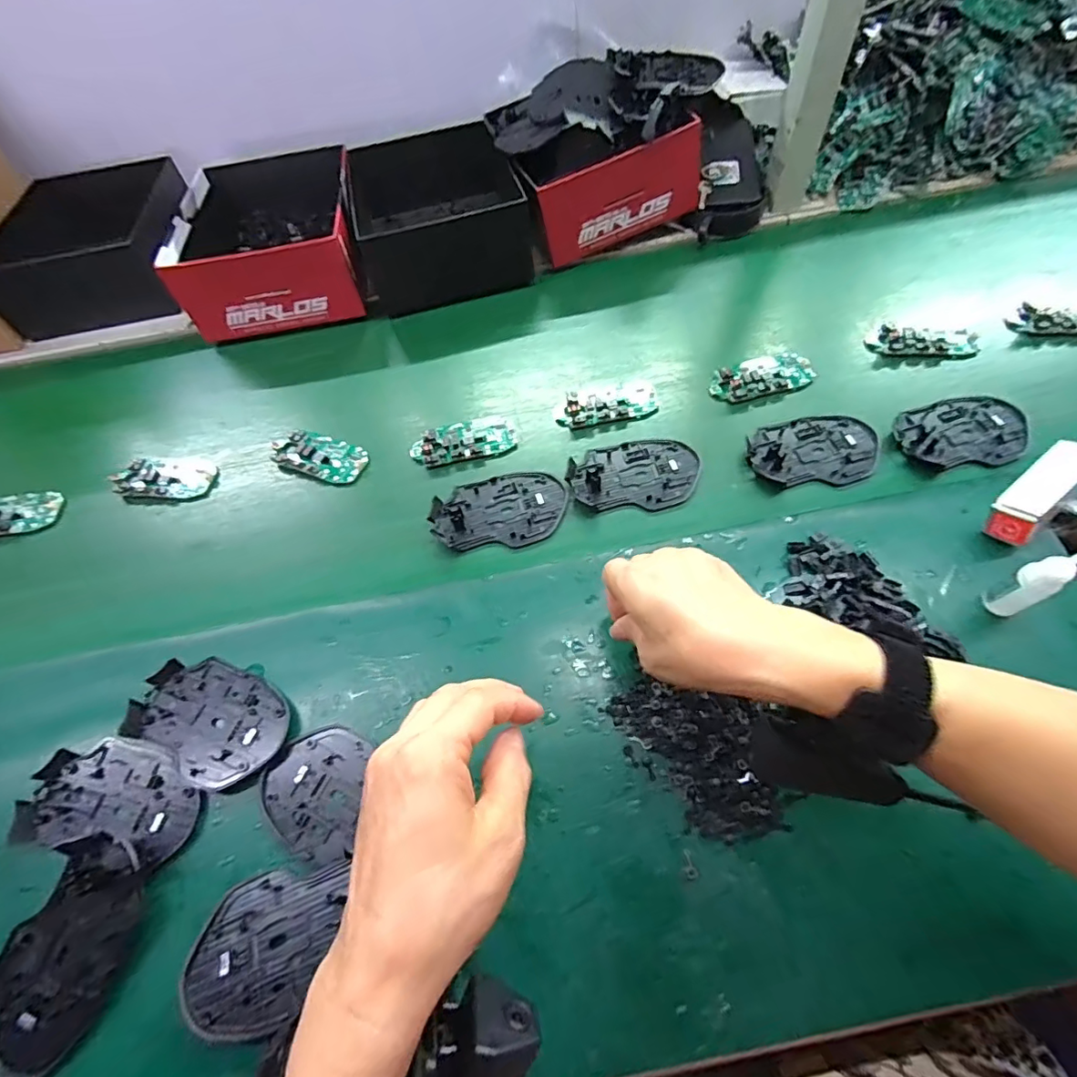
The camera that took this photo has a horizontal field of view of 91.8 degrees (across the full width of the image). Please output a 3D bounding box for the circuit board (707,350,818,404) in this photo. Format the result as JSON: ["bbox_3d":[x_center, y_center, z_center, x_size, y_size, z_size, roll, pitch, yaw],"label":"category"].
[{"bbox_3d":[0.214,-0.158,0.502,0.098,0.009,0.051,-17,59,-4],"label":"circuit board"}]

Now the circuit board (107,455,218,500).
[{"bbox_3d":[-0.352,-0.059,0.495,0.091,0.011,0.052,-2,59,5],"label":"circuit board"}]

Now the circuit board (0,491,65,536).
[{"bbox_3d":[-0.486,-0.024,0.481,0.085,0.021,0.047,-8,60,-1],"label":"circuit board"}]

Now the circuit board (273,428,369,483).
[{"bbox_3d":[-0.206,-0.079,0.494,0.090,0.008,0.044,16,62,15],"label":"circuit board"}]

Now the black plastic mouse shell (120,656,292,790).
[{"bbox_3d":[-0.229,0.124,0.365,0.110,0.011,0.071,25,65,19],"label":"black plastic mouse shell"}]

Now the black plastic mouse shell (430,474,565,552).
[{"bbox_3d":[-0.033,-0.025,0.446,0.112,0.014,0.071,-6,59,3],"label":"black plastic mouse shell"}]

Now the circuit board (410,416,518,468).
[{"bbox_3d":[-0.070,-0.093,0.488,0.095,0.011,0.046,-17,59,-4],"label":"circuit board"}]

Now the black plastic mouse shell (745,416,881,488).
[{"bbox_3d":[0.239,-0.077,0.455,0.111,0.011,0.073,-14,59,-2],"label":"black plastic mouse shell"}]

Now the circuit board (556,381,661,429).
[{"bbox_3d":[0.066,-0.129,0.501,0.095,0.010,0.043,-12,59,-1],"label":"circuit board"}]

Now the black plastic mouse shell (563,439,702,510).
[{"bbox_3d":[0.083,-0.056,0.458,0.112,0.013,0.073,-1,59,6],"label":"black plastic mouse shell"}]

